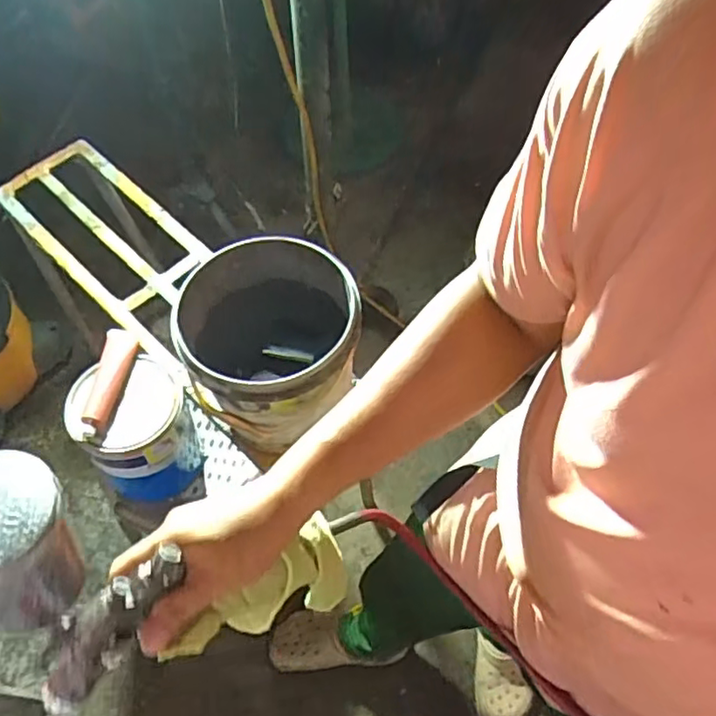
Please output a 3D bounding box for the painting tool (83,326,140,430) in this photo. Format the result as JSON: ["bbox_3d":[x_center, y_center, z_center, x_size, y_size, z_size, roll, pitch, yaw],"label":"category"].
[{"bbox_3d":[-0.364,0.022,0.934,0.042,0.028,0.171,-1,45,-1],"label":"painting tool"}]

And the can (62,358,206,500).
[{"bbox_3d":[-0.341,0.126,1.006,0.155,0.234,0.152,0,59,0],"label":"can"}]

